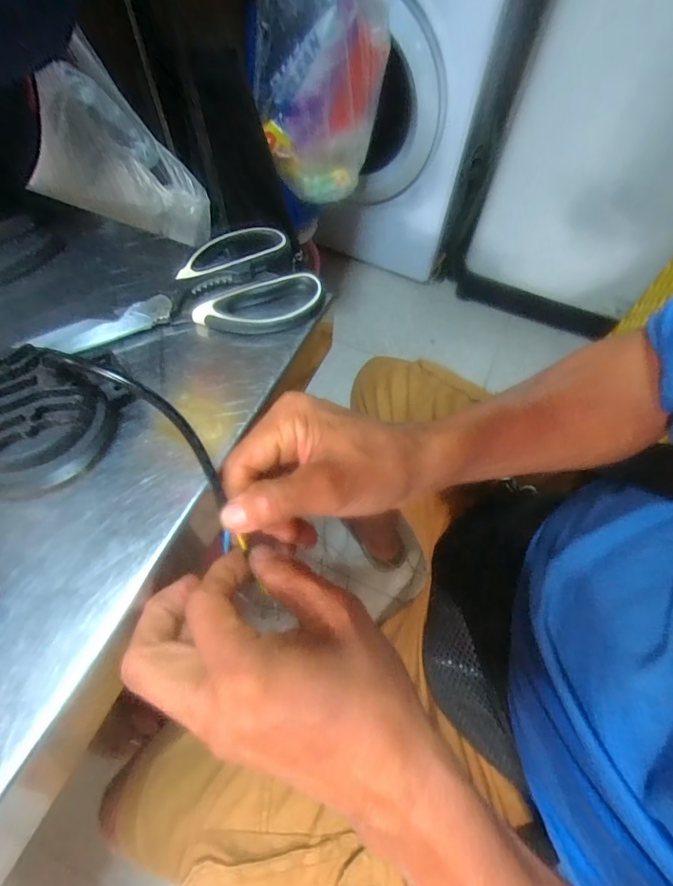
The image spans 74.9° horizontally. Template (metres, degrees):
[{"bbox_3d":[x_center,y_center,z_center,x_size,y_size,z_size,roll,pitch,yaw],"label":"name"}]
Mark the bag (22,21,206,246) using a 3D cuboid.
[{"bbox_3d":[-0.201,-0.267,0.413,0.130,0.137,0.090,-12,61,-9],"label":"bag"}]

